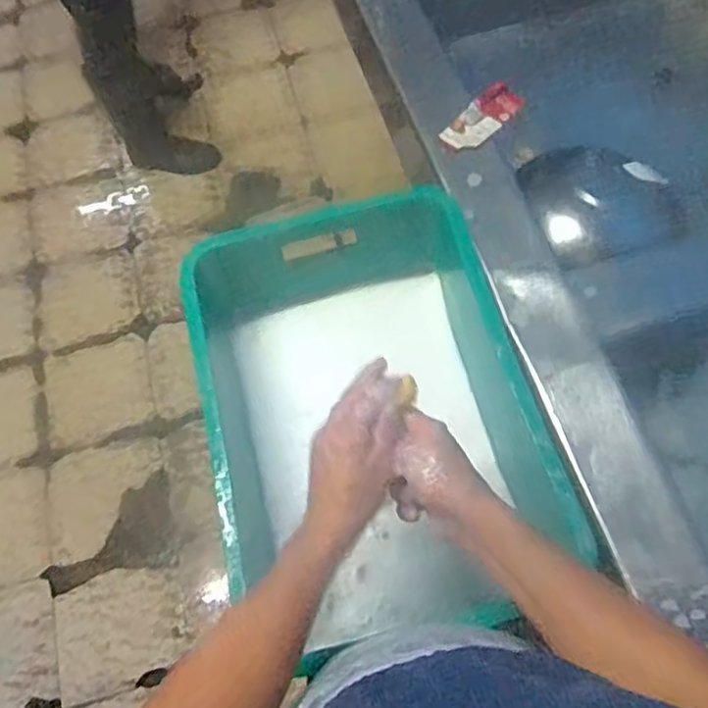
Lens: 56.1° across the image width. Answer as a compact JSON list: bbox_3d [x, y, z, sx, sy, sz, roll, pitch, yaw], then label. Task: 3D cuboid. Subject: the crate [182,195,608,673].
[{"bbox_3d":[0.018,0.055,0.865,0.362,0.225,0.542,-16,65,-3],"label":"crate"}]

